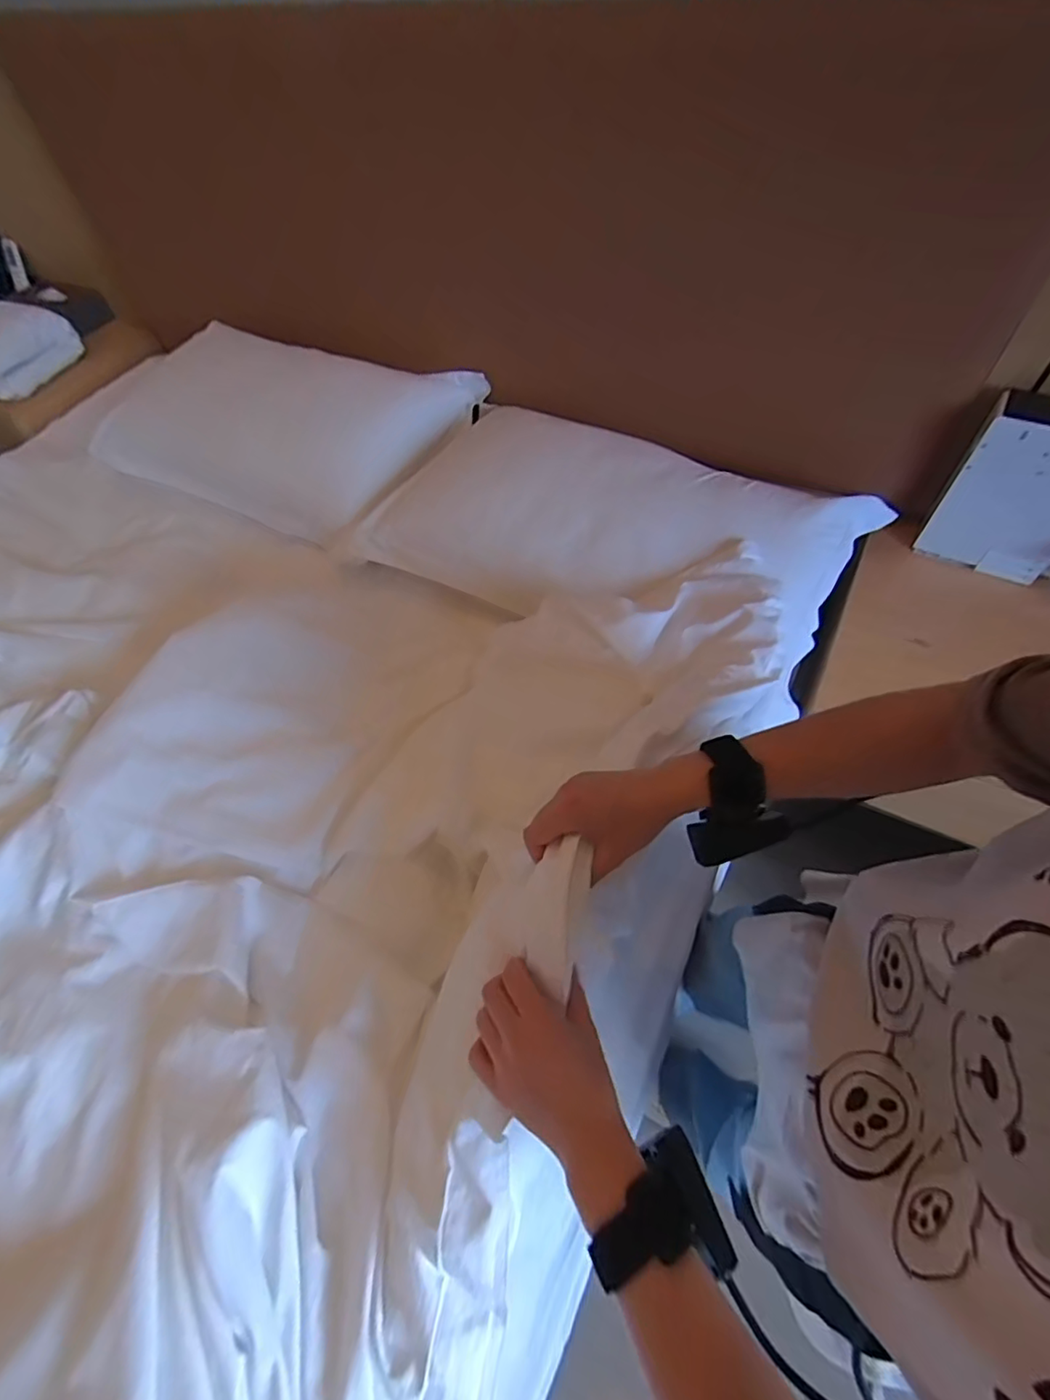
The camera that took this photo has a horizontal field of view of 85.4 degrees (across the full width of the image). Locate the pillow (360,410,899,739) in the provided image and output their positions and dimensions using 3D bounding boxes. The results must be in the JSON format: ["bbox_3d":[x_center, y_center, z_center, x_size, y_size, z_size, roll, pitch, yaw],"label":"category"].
[{"bbox_3d":[0.143,-0.285,0.897,0.684,0.154,0.409,27,63,20],"label":"pillow"}]

